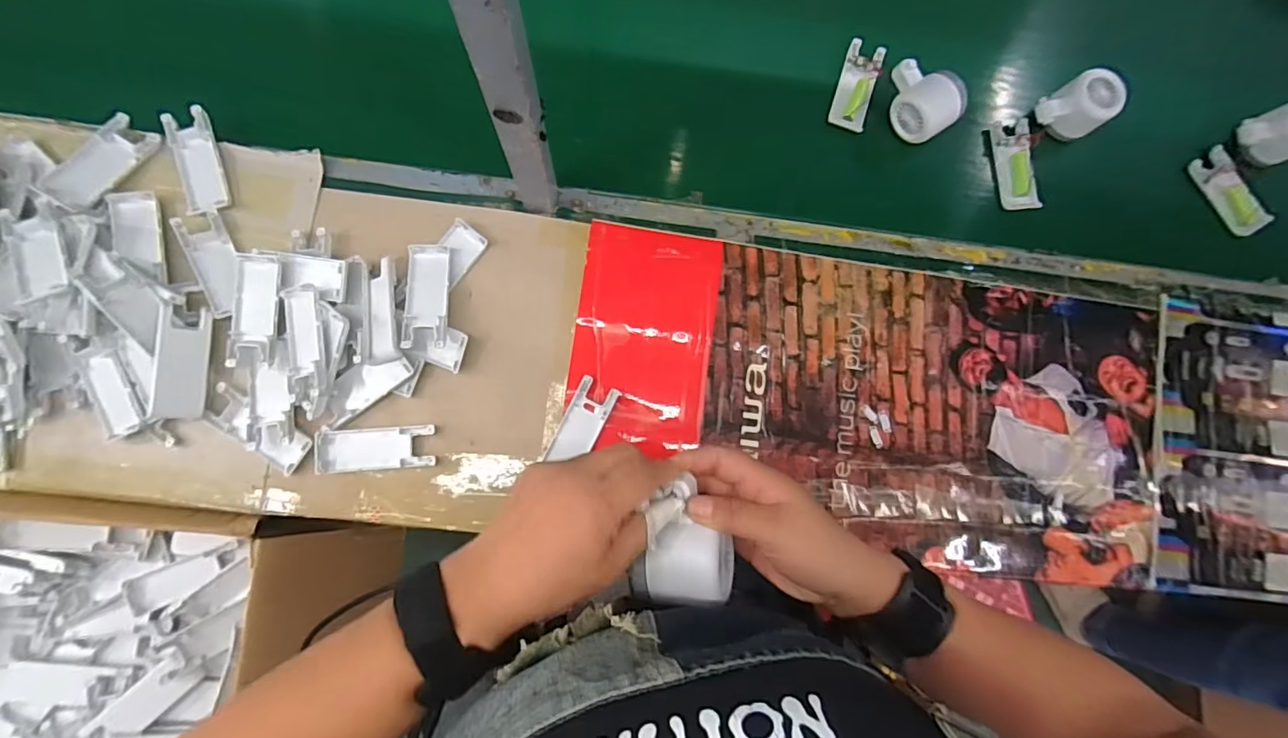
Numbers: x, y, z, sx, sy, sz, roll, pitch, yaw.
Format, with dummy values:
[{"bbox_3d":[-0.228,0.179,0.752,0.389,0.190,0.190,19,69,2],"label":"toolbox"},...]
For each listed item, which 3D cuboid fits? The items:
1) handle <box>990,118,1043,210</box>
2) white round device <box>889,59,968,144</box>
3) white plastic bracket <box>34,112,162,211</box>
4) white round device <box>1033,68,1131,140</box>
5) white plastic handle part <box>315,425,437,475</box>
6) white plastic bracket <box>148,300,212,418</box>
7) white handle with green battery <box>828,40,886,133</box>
[{"bbox_3d":[0.417,-0.229,0.620,0.034,0.023,0.104,-7,85,-5],"label":"handle"},{"bbox_3d":[0.300,-0.293,0.601,0.059,0.047,0.083,-37,88,-7],"label":"white round device"},{"bbox_3d":[-0.514,-0.194,0.522,0.040,0.017,0.103,35,60,-26],"label":"white plastic bracket"},{"bbox_3d":[0.472,-0.287,0.601,0.065,0.049,0.064,-30,88,-7],"label":"white round device"},{"bbox_3d":[-0.253,0.076,0.521,0.102,0.018,0.040,-2,85,-5],"label":"white plastic handle part"},{"bbox_3d":[-0.422,-0.006,0.506,0.039,0.015,0.101,9,83,-43],"label":"white plastic bracket"},{"bbox_3d":[0.239,-0.318,0.617,0.038,0.018,0.101,18,83,-3],"label":"white handle with green battery"}]

